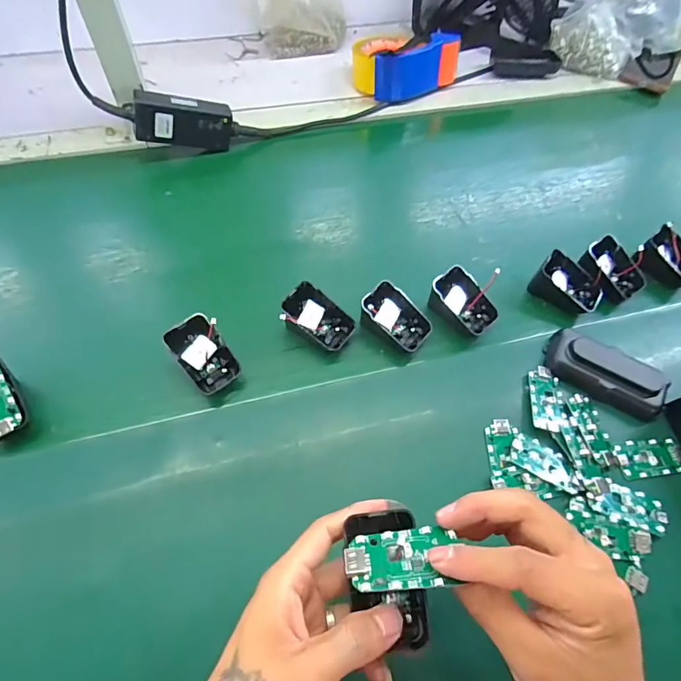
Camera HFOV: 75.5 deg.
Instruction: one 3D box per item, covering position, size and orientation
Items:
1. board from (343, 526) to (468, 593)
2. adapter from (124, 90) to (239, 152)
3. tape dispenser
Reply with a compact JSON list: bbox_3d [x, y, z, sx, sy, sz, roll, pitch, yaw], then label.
[{"bbox_3d":[0.032,0.116,0.235,0.056,0.004,0.031,-5,39,-3],"label":"board"},{"bbox_3d":[-0.197,-0.276,0.556,0.127,0.053,0.028,-4,55,-27],"label":"adapter"},{"bbox_3d":[0.093,-0.427,0.669,0.149,0.073,0.100,-18,59,-13],"label":"tape dispenser"}]

